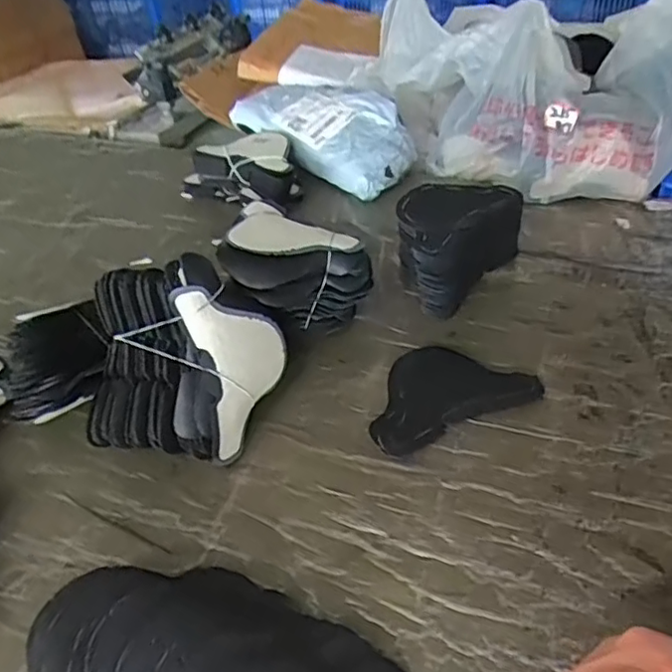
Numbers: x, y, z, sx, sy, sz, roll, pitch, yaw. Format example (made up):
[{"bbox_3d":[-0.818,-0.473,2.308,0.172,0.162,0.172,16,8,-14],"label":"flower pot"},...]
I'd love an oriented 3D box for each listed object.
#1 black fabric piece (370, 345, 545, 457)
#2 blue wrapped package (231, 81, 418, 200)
[{"bbox_3d":[0.085,0.041,0.511,0.140,0.008,0.096,-20,43,-14],"label":"black fabric piece"},{"bbox_3d":[-0.017,-0.276,0.819,0.270,0.071,0.114,30,53,35],"label":"blue wrapped package"}]

